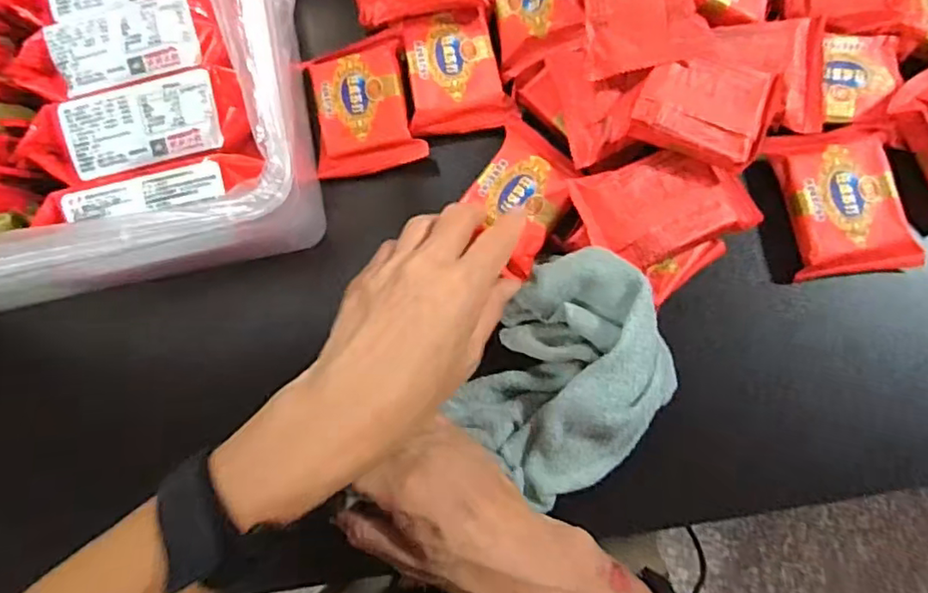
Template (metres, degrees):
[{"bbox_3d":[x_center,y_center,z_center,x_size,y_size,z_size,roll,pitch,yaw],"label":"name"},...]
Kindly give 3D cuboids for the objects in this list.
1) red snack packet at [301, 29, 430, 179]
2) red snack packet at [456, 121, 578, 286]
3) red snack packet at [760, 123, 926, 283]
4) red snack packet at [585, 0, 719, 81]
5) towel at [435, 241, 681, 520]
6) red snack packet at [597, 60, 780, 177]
[{"bbox_3d":[-0.065,-0.123,0.395,0.066,0.015,0.084,-15,81,1],"label":"red snack packet"},{"bbox_3d":[0.033,-0.061,0.373,0.055,0.011,0.083,28,88,8],"label":"red snack packet"},{"bbox_3d":[0.225,-0.057,0.361,0.067,0.017,0.088,-12,81,2],"label":"red snack packet"},{"bbox_3d":[0.101,-0.167,0.344,0.065,0.026,0.080,-3,82,3],"label":"red snack packet"},{"bbox_3d":[0.058,0.044,0.340,0.107,0.047,0.127,36,89,8],"label":"towel"},{"bbox_3d":[0.129,-0.103,0.339,0.089,0.018,0.055,12,83,5],"label":"red snack packet"}]

